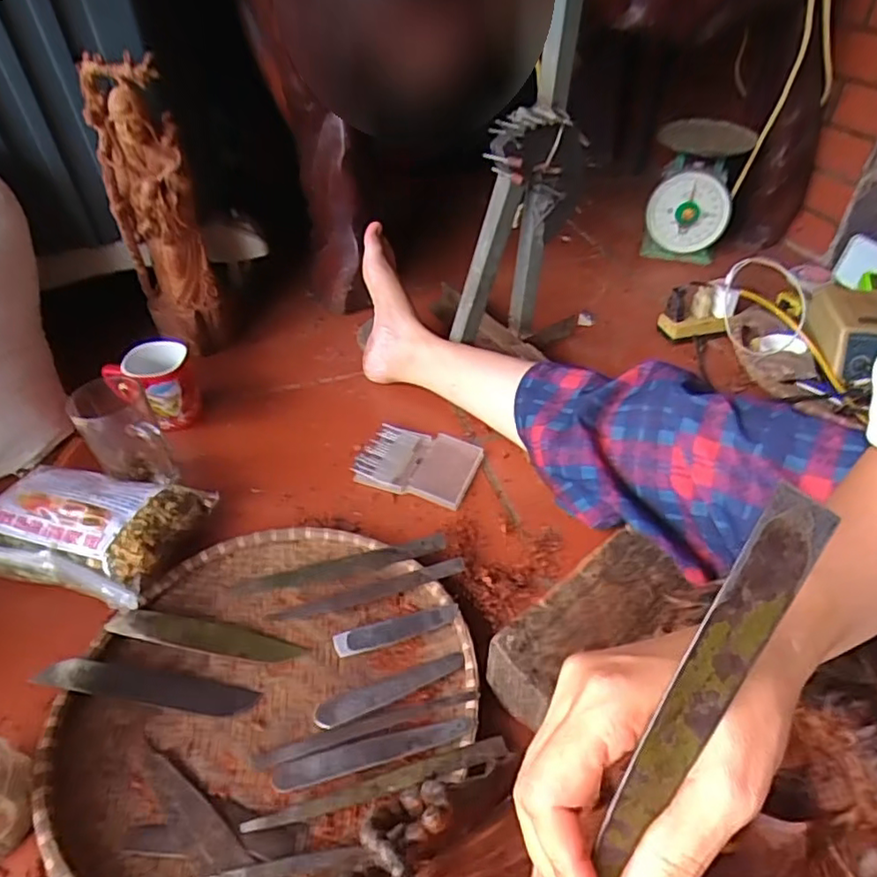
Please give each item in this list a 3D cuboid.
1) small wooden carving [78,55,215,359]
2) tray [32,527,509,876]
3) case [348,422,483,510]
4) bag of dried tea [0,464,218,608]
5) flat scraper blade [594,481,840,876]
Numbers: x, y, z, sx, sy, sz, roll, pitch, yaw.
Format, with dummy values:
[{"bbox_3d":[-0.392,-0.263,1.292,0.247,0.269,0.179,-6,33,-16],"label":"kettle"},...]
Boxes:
[{"bbox_3d":[-0.380,-0.297,0.820,0.105,0.354,0.100,-20,45,-19],"label":"small wooden carving"},{"bbox_3d":[-0.141,0.206,0.513,0.336,0.031,0.313,-2,42,1],"label":"tray"},{"bbox_3d":[-0.025,0.027,0.717,0.133,0.018,0.095,12,44,16],"label":"case"},{"bbox_3d":[-0.373,0.094,0.617,0.240,0.069,0.148,8,43,10],"label":"bag of dried tea"},{"bbox_3d":[0.087,0.097,0.208,0.025,0.004,0.172,29,90,-2],"label":"flat scraper blade"}]

